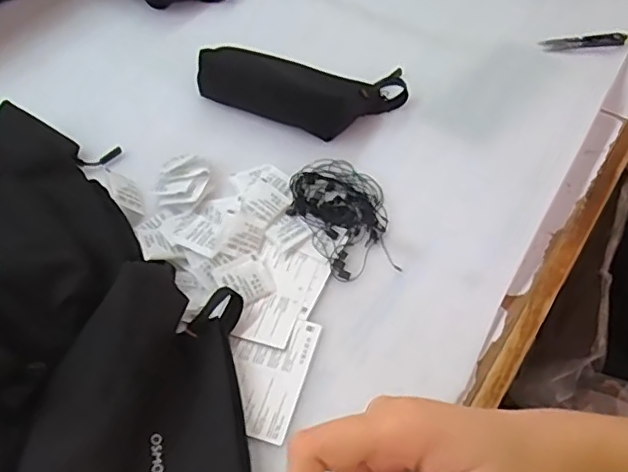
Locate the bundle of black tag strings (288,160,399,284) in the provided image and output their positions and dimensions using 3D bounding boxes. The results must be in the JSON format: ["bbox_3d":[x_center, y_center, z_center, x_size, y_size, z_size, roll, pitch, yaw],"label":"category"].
[{"bbox_3d":[0.027,-0.023,0.538,0.084,0.011,0.125,-28,59,-18],"label":"bundle of black tag strings"}]

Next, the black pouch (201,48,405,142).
[{"bbox_3d":[-0.015,-0.151,0.606,0.206,0.036,0.079,18,57,12],"label":"black pouch"}]

